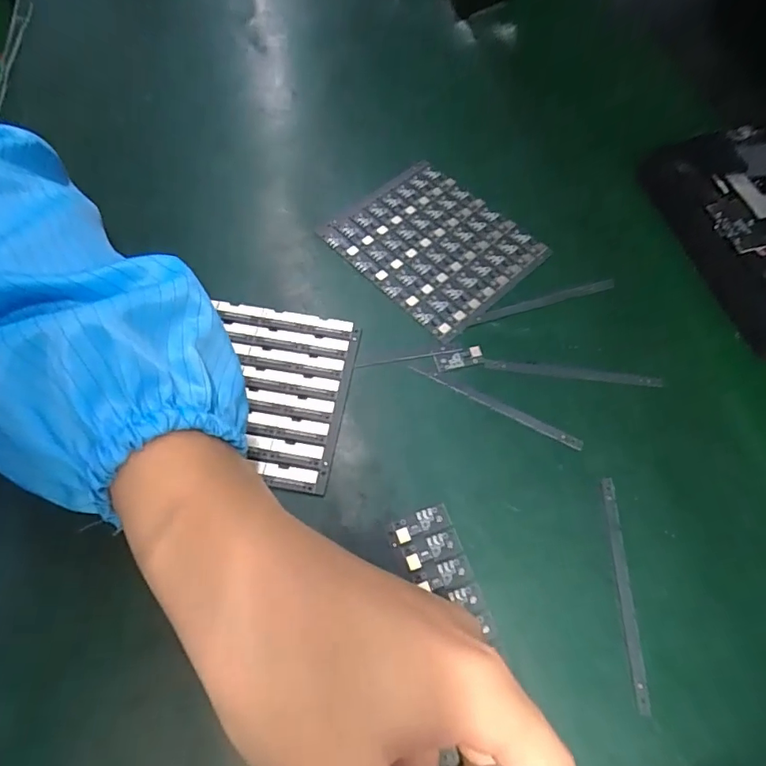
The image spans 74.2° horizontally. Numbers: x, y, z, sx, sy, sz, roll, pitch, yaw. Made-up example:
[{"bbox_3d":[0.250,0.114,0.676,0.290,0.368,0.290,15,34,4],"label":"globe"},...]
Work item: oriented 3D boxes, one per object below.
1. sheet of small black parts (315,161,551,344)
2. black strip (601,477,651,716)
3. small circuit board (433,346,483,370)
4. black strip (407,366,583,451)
[{"bbox_3d":[0.030,-0.084,0.304,0.090,0.004,0.107,-40,70,-19],"label":"sheet of small black parts"},{"bbox_3d":[0.105,0.088,0.220,0.006,0.004,0.094,2,63,0],"label":"black strip"},{"bbox_3d":[0.041,-0.013,0.269,0.025,0.004,0.010,-12,64,-7],"label":"small circuit board"},{"bbox_3d":[0.057,0.010,0.258,0.092,0.004,0.007,26,65,12],"label":"black strip"}]

